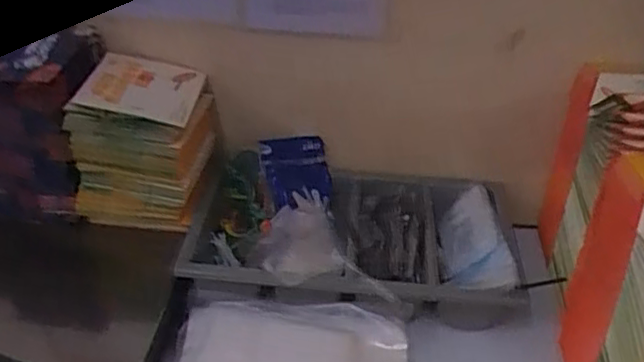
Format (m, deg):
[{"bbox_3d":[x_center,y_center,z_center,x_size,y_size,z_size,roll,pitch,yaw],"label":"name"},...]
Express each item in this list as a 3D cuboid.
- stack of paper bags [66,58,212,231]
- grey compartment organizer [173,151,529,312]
[{"bbox_3d":[-0.276,-0.062,1.050,0.188,0.211,0.183,5,35,3],"label":"stack of paper bags"},{"bbox_3d":[0.046,0.068,1.029,0.503,0.099,0.274,4,35,1],"label":"grey compartment organizer"}]

